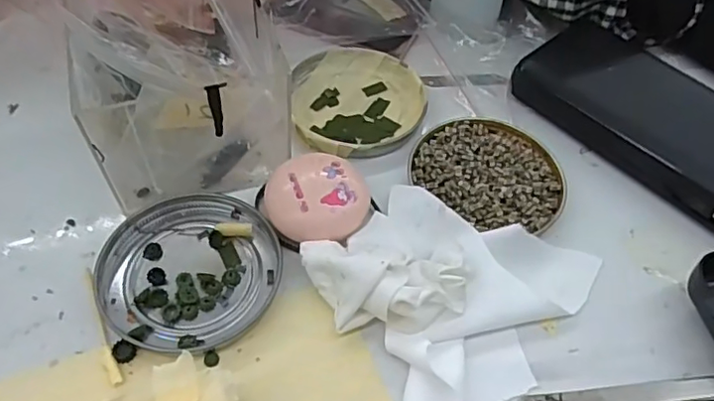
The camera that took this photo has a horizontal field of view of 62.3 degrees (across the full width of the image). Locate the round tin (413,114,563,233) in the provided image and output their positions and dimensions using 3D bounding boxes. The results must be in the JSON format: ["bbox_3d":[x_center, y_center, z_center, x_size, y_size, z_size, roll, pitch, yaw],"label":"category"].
[{"bbox_3d":[0.070,-0.016,0.307,0.078,0.011,0.067,32,57,19],"label":"round tin"}]

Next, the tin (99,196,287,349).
[{"bbox_3d":[-0.077,0.029,0.270,0.077,0.009,0.077,2,53,-2],"label":"tin"}]

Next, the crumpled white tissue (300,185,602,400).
[{"bbox_3d":[0.048,0.034,0.262,0.120,0.026,0.101,-20,56,-17],"label":"crumpled white tissue"}]

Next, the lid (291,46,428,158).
[{"bbox_3d":[0.001,-0.057,0.338,0.074,0.011,0.081,2,53,-2],"label":"lid"}]

